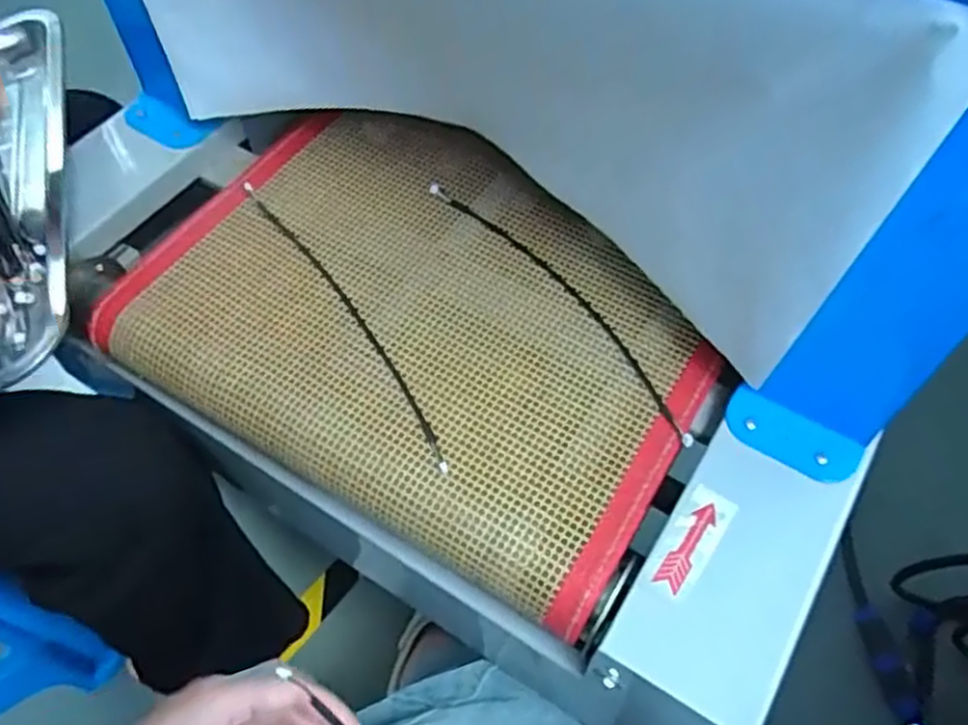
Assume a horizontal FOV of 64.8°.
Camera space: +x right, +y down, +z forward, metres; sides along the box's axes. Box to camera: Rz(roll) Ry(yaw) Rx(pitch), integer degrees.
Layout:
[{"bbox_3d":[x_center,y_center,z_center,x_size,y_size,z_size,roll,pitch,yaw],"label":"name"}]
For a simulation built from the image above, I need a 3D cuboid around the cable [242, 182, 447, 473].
[{"bbox_3d":[-0.097,-0.036,0.530,0.017,0.008,0.284,-31,63,-15],"label":"cable"}]

